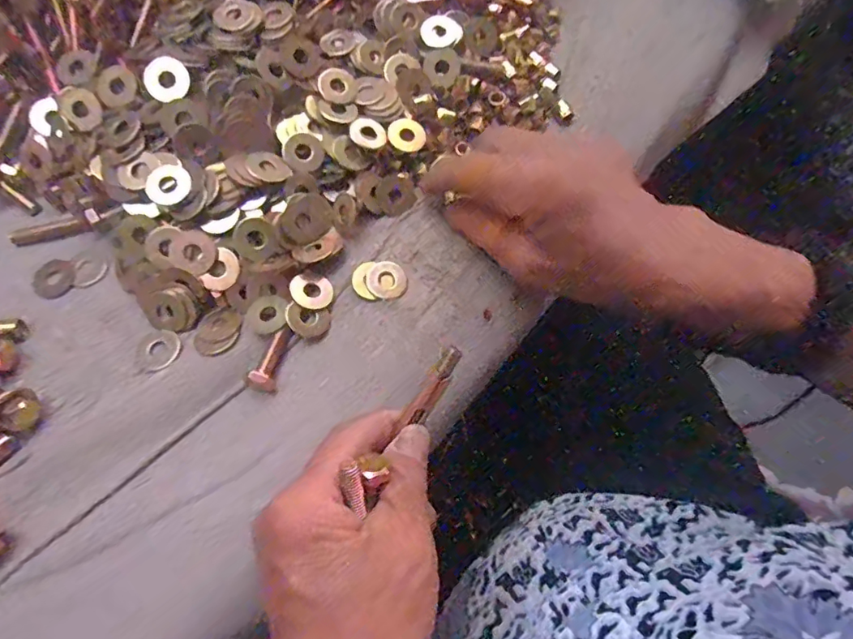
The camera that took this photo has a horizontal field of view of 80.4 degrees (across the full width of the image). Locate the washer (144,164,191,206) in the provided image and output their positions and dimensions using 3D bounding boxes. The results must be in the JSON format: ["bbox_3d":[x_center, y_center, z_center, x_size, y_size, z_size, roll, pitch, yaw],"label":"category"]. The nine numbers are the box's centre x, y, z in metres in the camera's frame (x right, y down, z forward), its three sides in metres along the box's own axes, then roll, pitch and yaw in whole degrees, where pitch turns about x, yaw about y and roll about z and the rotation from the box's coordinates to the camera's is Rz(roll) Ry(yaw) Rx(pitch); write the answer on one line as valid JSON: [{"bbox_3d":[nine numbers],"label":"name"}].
[{"bbox_3d":[-0.123,-0.064,0.240,0.020,0.004,0.019,1,84,-8],"label":"washer"}]

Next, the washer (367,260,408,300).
[{"bbox_3d":[-0.020,-0.021,0.259,0.020,0.004,0.022,-1,68,2],"label":"washer"}]

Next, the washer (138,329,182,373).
[{"bbox_3d":[-0.129,0.014,0.242,0.020,0.004,0.020,-1,68,2],"label":"washer"}]

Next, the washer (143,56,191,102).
[{"bbox_3d":[-0.126,-0.116,0.244,0.020,0.004,0.026,-35,82,-8],"label":"washer"}]

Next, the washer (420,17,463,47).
[{"bbox_3d":[0.008,-0.164,0.287,0.022,0.004,0.021,0,85,-4],"label":"washer"}]

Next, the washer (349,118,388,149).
[{"bbox_3d":[-0.032,-0.100,0.270,0.019,0.005,0.018,-1,68,2],"label":"washer"}]

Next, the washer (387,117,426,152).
[{"bbox_3d":[-0.011,-0.101,0.276,0.020,0.004,0.020,41,72,-3],"label":"washer"}]

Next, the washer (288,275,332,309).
[{"bbox_3d":[-0.057,-0.014,0.249,0.020,0.005,0.018,-1,68,1],"label":"washer"}]

